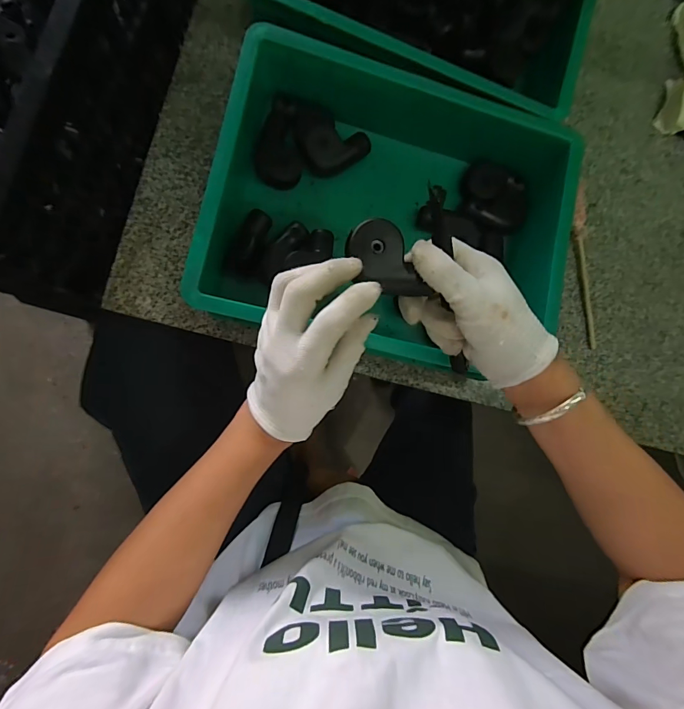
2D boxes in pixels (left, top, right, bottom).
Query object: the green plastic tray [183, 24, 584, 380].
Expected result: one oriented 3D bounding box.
[{"bbox_3d":[0.054,-0.141,0.404,0.340,0.096,0.270,13,84,-9],"label":"green plastic tray"}]

